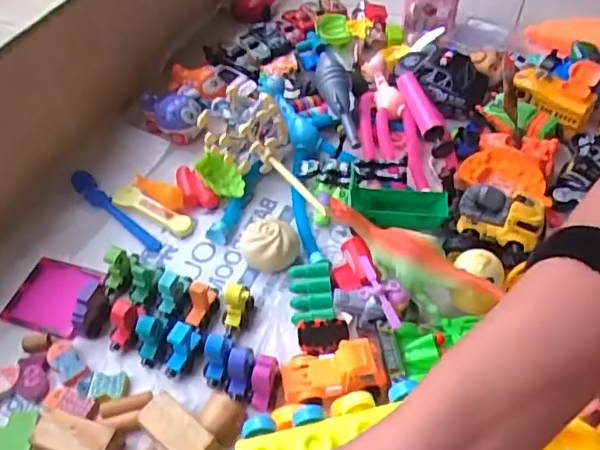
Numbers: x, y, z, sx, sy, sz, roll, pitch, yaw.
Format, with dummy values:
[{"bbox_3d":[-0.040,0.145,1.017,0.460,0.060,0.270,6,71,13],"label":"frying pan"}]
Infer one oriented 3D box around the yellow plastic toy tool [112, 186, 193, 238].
[{"bbox_3d":[-0.159,-0.016,0.610,0.101,0.014,0.024,24,54,19],"label":"yellow plastic toy tool"}]

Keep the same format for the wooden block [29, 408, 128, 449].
[{"bbox_3d":[-0.173,0.164,0.439,0.068,0.027,0.030,17,66,5],"label":"wooden block"}]

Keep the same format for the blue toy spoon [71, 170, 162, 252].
[{"bbox_3d":[-0.200,-0.015,0.607,0.024,0.019,0.141,-37,59,-27],"label":"blue toy spoon"}]

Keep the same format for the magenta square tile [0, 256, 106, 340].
[{"bbox_3d":[-0.236,0.067,0.544,0.073,0.012,0.071,13,51,11],"label":"magenta square tile"}]

